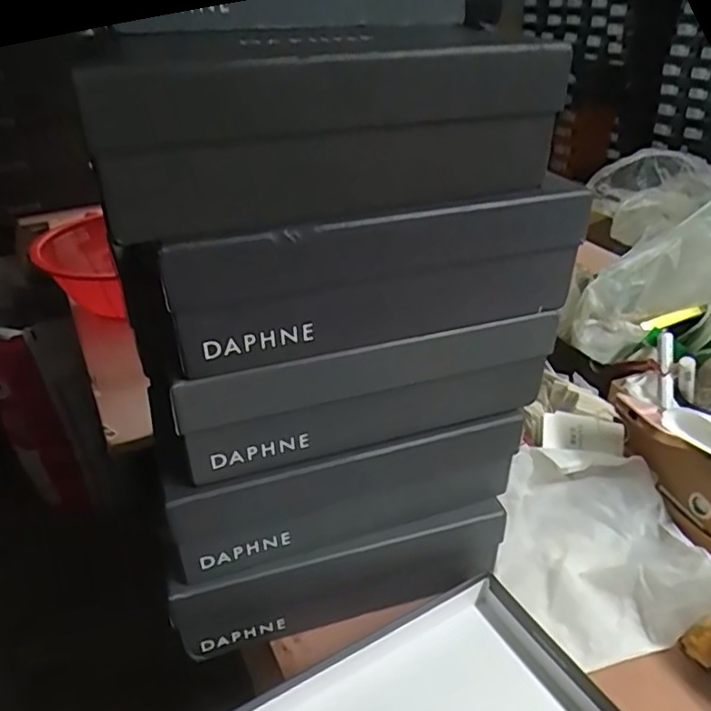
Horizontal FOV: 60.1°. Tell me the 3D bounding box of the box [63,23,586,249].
[{"bbox_3d":[-0.021,-0.155,0.423,0.291,0.093,0.160,-18,36,-24],"label":"box"}]

